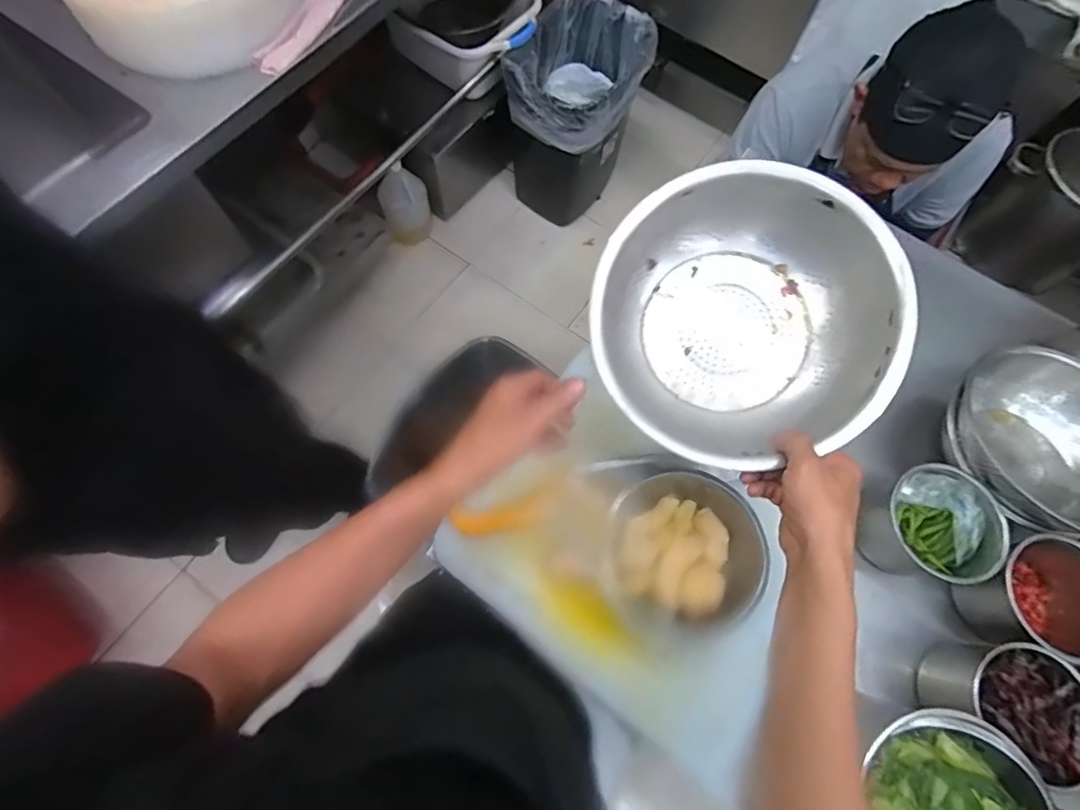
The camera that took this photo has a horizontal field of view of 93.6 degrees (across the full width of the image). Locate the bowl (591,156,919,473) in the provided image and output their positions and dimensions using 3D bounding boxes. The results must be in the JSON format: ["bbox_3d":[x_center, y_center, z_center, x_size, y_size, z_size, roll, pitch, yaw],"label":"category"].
[{"bbox_3d":[0.189,-0.081,0.484,0.267,0.100,0.267,0,88,5],"label":"bowl"}]

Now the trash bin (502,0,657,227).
[{"bbox_3d":[0.100,-0.845,1.474,0.297,0.396,0.388,37,73,10],"label":"trash bin"}]

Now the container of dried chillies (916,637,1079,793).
[{"bbox_3d":[0.478,0.304,0.519,0.115,0.085,0.097,42,74,11],"label":"container of dried chillies"}]

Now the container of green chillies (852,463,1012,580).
[{"bbox_3d":[0.435,0.141,0.590,0.111,0.118,0.119,1,71,-2],"label":"container of green chillies"}]

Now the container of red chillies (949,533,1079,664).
[{"bbox_3d":[0.532,0.202,0.547,0.116,0.083,0.110,5,70,-1],"label":"container of red chillies"}]

